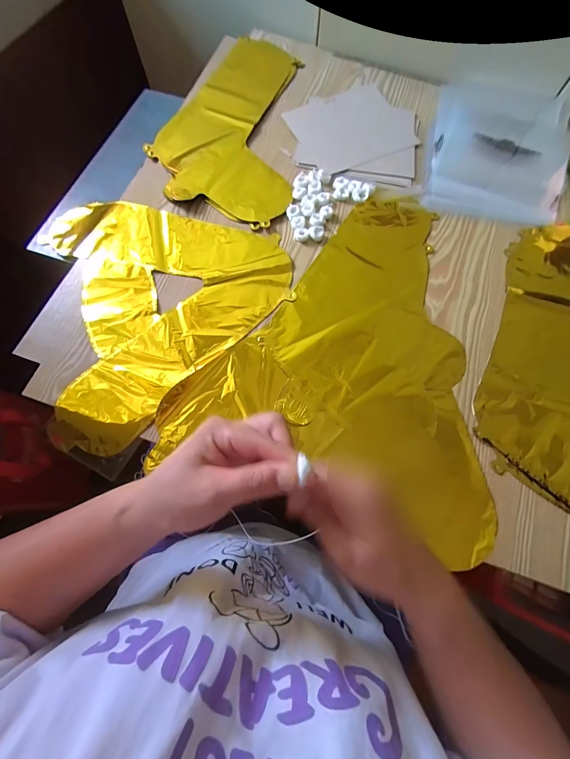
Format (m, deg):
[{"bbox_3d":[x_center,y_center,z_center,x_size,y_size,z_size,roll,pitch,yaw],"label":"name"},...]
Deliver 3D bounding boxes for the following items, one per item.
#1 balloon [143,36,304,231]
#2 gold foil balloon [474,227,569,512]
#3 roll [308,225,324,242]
[{"bbox_3d":[-0.077,-0.442,0.535,0.228,0.015,0.409,12,70,2],"label":"balloon"},{"bbox_3d":[0.377,-0.028,0.408,0.224,0.015,0.420,16,70,3],"label":"gold foil balloon"},{"bbox_3d":[0.046,-0.217,0.462,0.023,0.011,0.020,15,70,3],"label":"roll"}]

